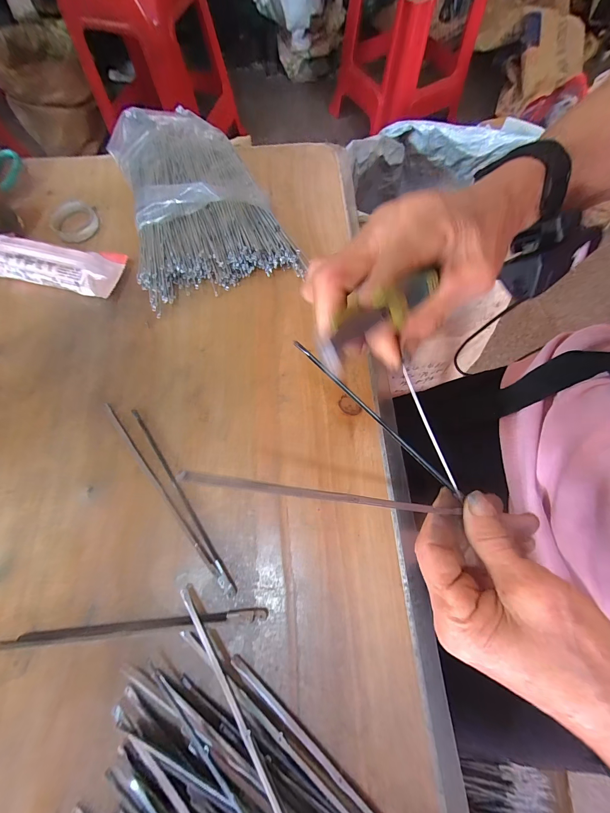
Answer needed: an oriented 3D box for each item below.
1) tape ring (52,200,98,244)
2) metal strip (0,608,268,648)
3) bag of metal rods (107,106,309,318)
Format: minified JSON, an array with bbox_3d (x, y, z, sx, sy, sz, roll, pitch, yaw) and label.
[{"bbox_3d":[-0.246,-0.197,0.327,0.042,0.010,0.044,-18,73,-6],"label":"tape ring"},{"bbox_3d":[-0.121,0.155,0.216,0.185,0.004,0.009,-5,72,-1],"label":"metal strip"},{"bbox_3d":[-0.111,-0.220,0.320,0.150,0.041,0.232,-19,73,-6],"label":"bag of metal rods"}]

